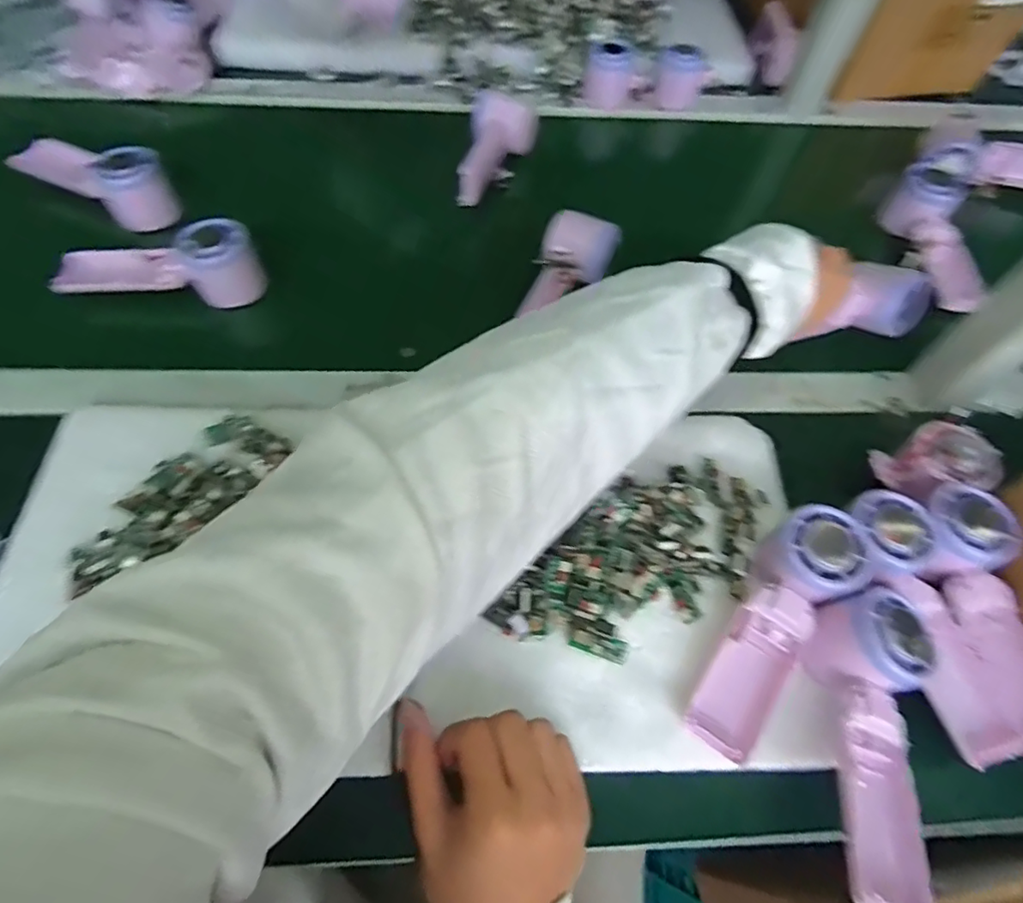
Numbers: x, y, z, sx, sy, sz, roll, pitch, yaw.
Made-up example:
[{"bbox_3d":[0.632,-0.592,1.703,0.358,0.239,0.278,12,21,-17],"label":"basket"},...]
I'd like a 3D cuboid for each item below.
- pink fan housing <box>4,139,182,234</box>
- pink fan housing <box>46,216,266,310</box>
[{"bbox_3d":[-0.409,-0.273,0.546,0.165,0.064,0.062,27,63,11],"label":"pink fan housing"},{"bbox_3d":[-0.309,-0.170,0.490,0.172,0.056,0.057,0,62,-4],"label":"pink fan housing"}]

